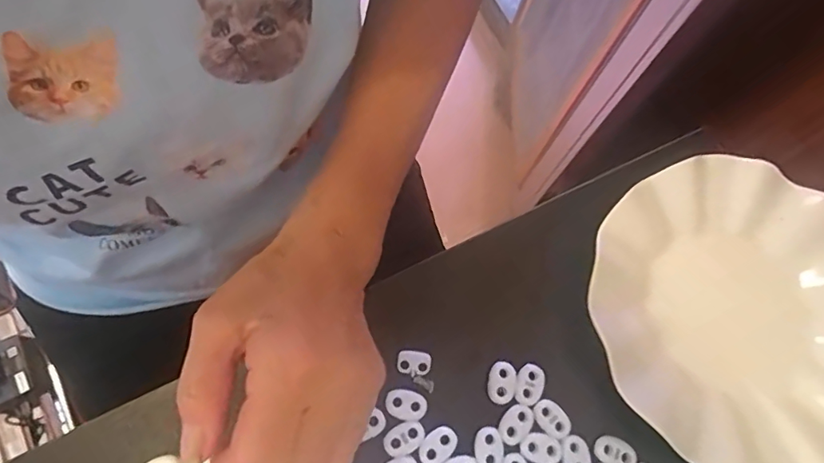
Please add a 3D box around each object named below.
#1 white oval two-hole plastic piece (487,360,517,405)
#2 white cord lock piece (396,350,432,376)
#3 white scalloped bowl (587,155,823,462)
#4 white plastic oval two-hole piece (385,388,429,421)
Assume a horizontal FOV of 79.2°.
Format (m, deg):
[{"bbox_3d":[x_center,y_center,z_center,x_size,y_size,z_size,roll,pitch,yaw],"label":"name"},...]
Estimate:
[{"bbox_3d":[0.051,0.085,0.280,0.015,0.004,0.023,11,70,-1],"label":"white oval two-hole plastic piece"},{"bbox_3d":[0.001,0.075,0.283,0.020,0.004,0.013,11,70,-1],"label":"white cord lock piece"},{"bbox_3d":[0.195,0.045,0.297,0.177,0.038,0.179,2,71,-4],"label":"white scalloped bowl"},{"bbox_3d":[-0.003,0.095,0.273,0.023,0.004,0.015,9,70,-2],"label":"white plastic oval two-hole piece"}]

